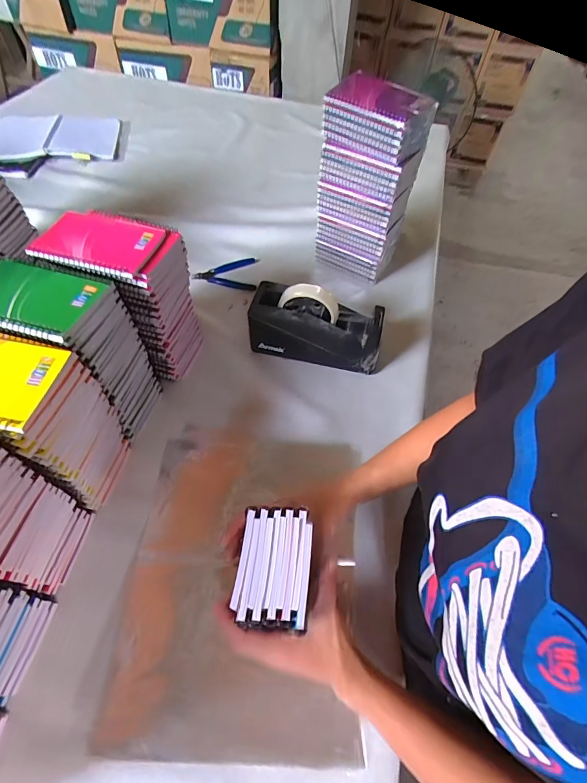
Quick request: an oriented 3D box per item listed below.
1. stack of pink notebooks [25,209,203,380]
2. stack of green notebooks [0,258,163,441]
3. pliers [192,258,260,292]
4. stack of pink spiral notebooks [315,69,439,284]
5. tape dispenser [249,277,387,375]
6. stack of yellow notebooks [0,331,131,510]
[{"bbox_3d":[-0.220,-0.116,0.527,0.140,0.219,0.100,16,56,9],"label":"stack of pink notebooks"},{"bbox_3d":[-0.261,-0.041,0.471,0.129,0.221,0.101,17,57,7],"label":"stack of green notebooks"},{"bbox_3d":[-0.124,-0.233,0.728,0.119,0.009,0.085,12,57,4],"label":"pliers"},{"bbox_3d":[0.117,-0.319,0.626,0.133,0.280,0.096,33,61,19],"label":"stack of pink spiral notebooks"},{"bbox_3d":[0.036,-0.101,0.585,0.201,0.116,0.074,14,56,8],"label":"tape dispenser"},{"bbox_3d":[-0.274,0.043,0.415,0.129,0.219,0.096,11,56,5],"label":"stack of yellow notebooks"}]

